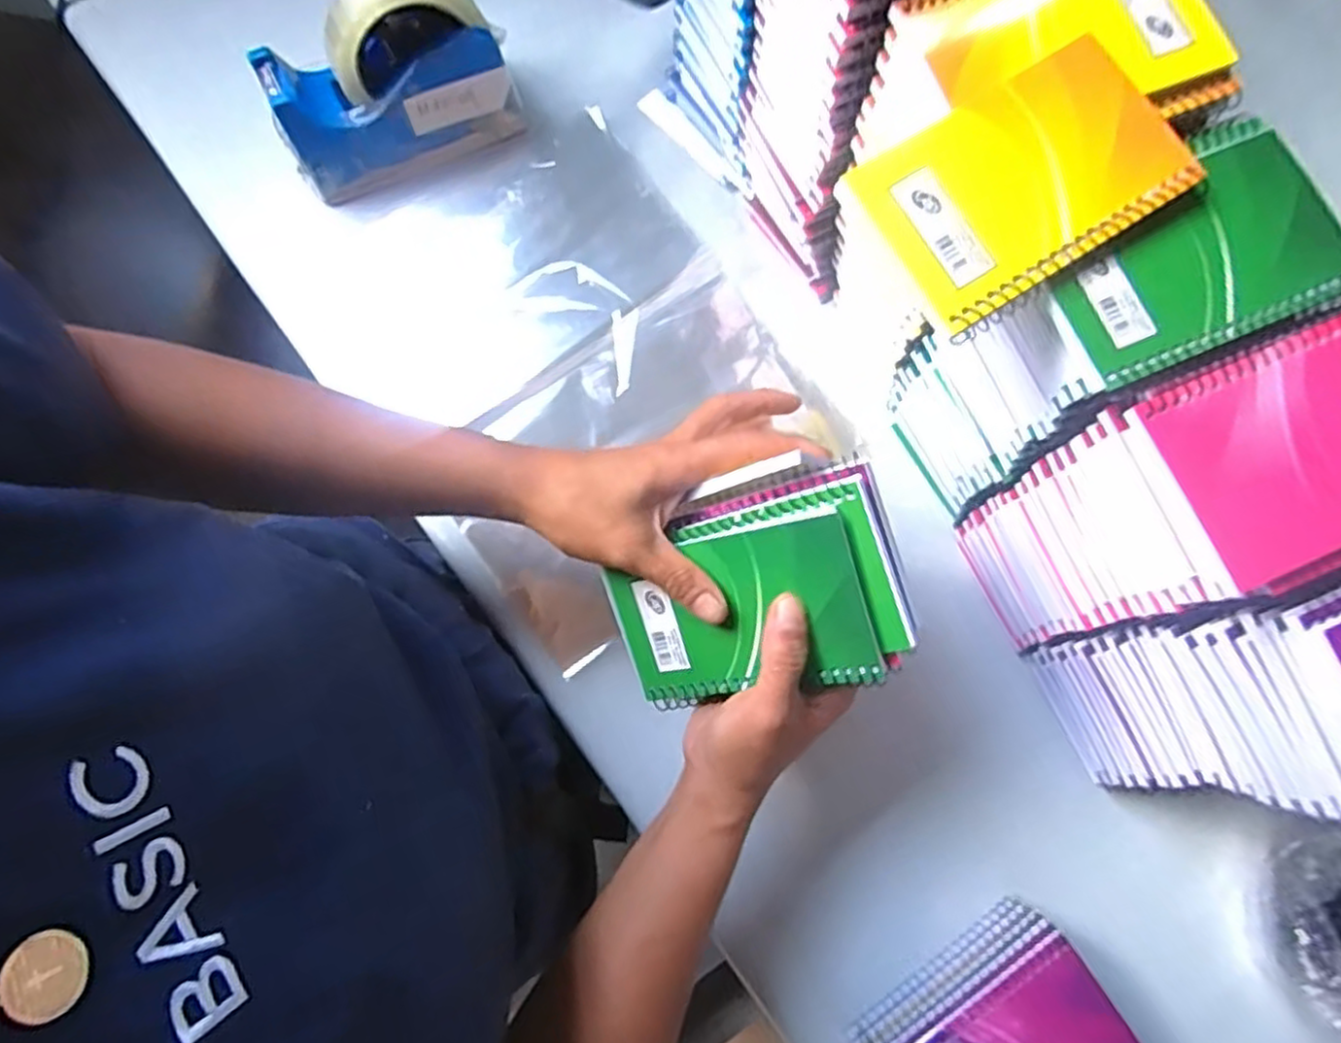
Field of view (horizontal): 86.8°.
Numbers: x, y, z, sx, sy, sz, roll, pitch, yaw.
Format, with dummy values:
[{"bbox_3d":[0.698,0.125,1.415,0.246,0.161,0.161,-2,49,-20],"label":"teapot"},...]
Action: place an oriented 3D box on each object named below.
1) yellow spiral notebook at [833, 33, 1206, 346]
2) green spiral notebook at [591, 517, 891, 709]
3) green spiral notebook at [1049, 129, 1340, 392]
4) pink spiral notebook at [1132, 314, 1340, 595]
[{"bbox_3d":[0.146,-0.140,0.294,0.124,0.013,0.081,-33,82,-7],"label":"yellow spiral notebook"},{"bbox_3d":[0.030,0.049,0.349,0.132,0.006,0.081,-16,94,31],"label":"green spiral notebook"},{"bbox_3d":[0.223,-0.111,0.298,0.128,0.007,0.077,-23,81,-5],"label":"green spiral notebook"},{"bbox_3d":[0.266,-0.036,0.281,0.140,0.008,0.082,-23,81,-5],"label":"pink spiral notebook"}]

